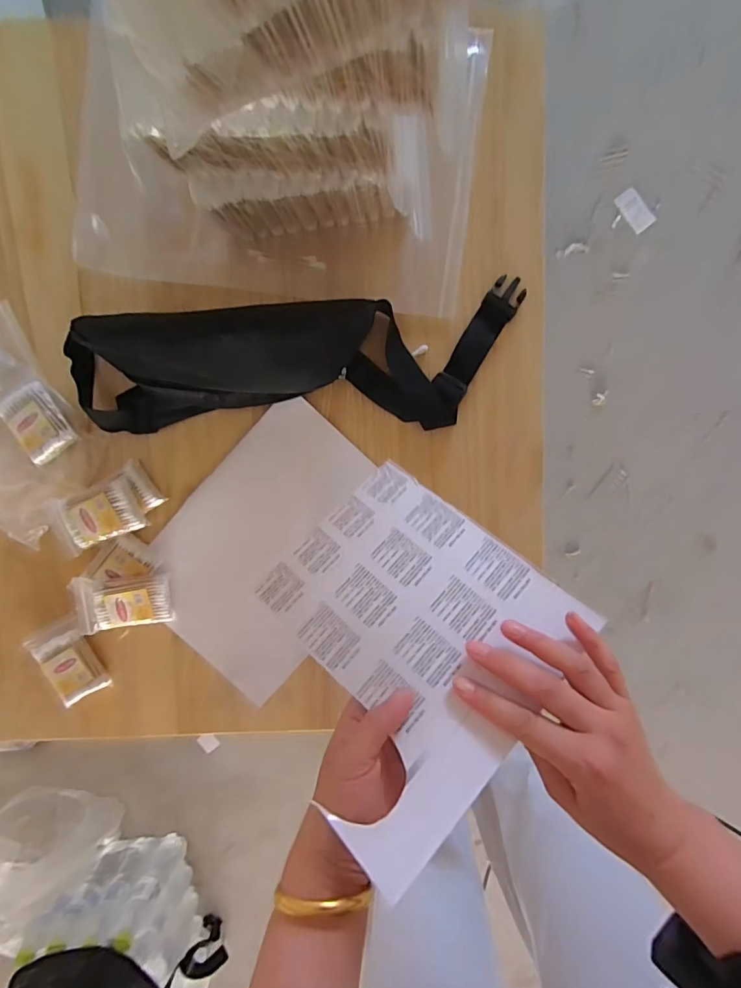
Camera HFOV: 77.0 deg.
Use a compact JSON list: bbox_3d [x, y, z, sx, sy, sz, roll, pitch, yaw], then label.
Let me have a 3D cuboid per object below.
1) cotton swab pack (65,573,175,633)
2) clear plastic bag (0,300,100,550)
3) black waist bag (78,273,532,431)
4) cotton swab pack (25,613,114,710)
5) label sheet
[{"bbox_3d":[-0.277,0.121,0.515,0.103,0.028,0.061,-5,97,1],"label":"cotton swab pack"},{"bbox_3d":[-0.375,-0.065,0.497,0.163,0.030,0.217,23,96,-3],"label":"clear plastic bag"},{"bbox_3d":[-0.073,-0.130,0.482,0.455,0.048,0.130,-5,97,1],"label":"black waist bag"},{"bbox_3d":[-0.341,0.192,0.526,0.064,0.014,0.088,-29,96,3],"label":"cotton swab pack"},{"bbox_3d":[0.018,0.100,0.339,0.206,0.011,0.210,40,76,22],"label":"label sheet"}]

